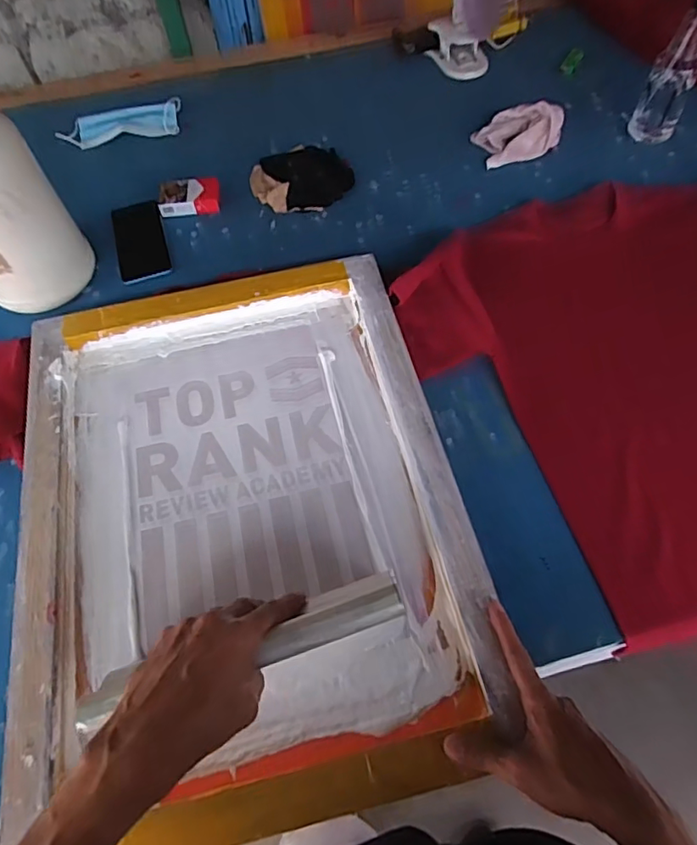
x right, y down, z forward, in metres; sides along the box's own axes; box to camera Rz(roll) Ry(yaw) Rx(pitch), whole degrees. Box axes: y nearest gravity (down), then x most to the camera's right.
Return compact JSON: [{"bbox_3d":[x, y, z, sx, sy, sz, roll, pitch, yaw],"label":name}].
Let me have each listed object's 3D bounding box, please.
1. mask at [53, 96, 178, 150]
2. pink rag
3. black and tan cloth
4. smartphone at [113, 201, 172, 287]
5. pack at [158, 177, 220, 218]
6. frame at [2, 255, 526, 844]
[{"bbox_3d":[-0.405,-0.535,0.972,0.209,0.014,0.086,-15,61,-5],"label":"mask"},{"bbox_3d":[0.276,-0.479,0.880,0.131,0.054,0.101,-14,61,-5],"label":"pink rag"},{"bbox_3d":[-0.078,-0.397,0.870,0.149,0.015,0.147,-30,63,-13],"label":"black and tan cloth"},{"bbox_3d":[-0.314,-0.277,0.814,0.073,0.012,0.148,-16,61,-5],"label":"smartphone"},{"bbox_3d":[-0.250,-0.356,0.854,0.092,0.024,0.060,-10,61,-2],"label":"pack"},{"bbox_3d":[-0.120,0.084,0.593,0.453,0.038,0.592,-13,61,-4],"label":"frame"}]

